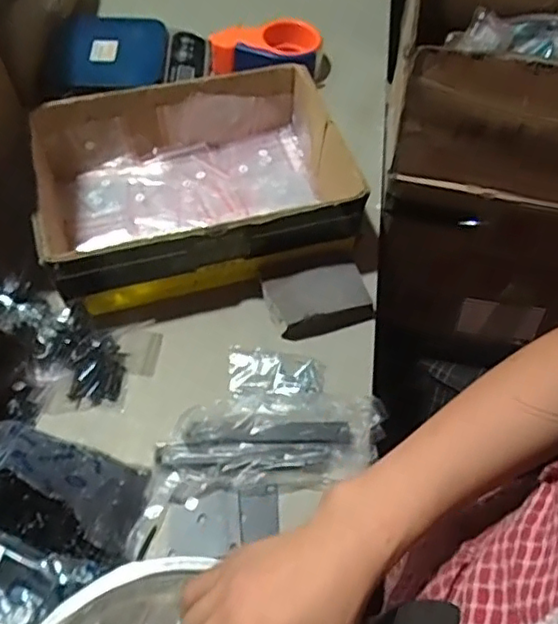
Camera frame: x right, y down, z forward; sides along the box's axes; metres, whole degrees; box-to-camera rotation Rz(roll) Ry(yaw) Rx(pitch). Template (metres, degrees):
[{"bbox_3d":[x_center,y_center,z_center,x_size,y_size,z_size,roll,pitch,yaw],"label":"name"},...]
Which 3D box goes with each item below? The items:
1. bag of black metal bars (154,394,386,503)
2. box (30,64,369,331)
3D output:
[{"bbox_3d":[-0.004,0.111,0.532,0.191,0.028,0.076,-5,59,-6],"label":"bag of black metal bars"},{"bbox_3d":[-0.087,-0.130,0.641,0.303,0.092,0.230,-12,60,-10],"label":"box"}]

